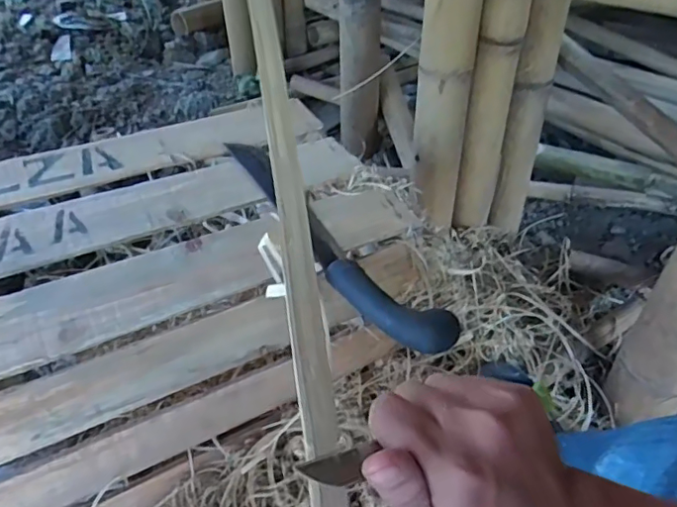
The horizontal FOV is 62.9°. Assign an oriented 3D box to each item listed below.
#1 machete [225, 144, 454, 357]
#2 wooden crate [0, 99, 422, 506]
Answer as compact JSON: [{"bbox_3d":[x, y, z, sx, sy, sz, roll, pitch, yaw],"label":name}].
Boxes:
[{"bbox_3d":[-0.025,-0.022,0.614,0.070,0.026,0.389,-28,49,-30],"label":"machete"},{"bbox_3d":[-0.237,0.072,0.713,0.577,0.312,0.346,-17,45,-21],"label":"wooden crate"}]

